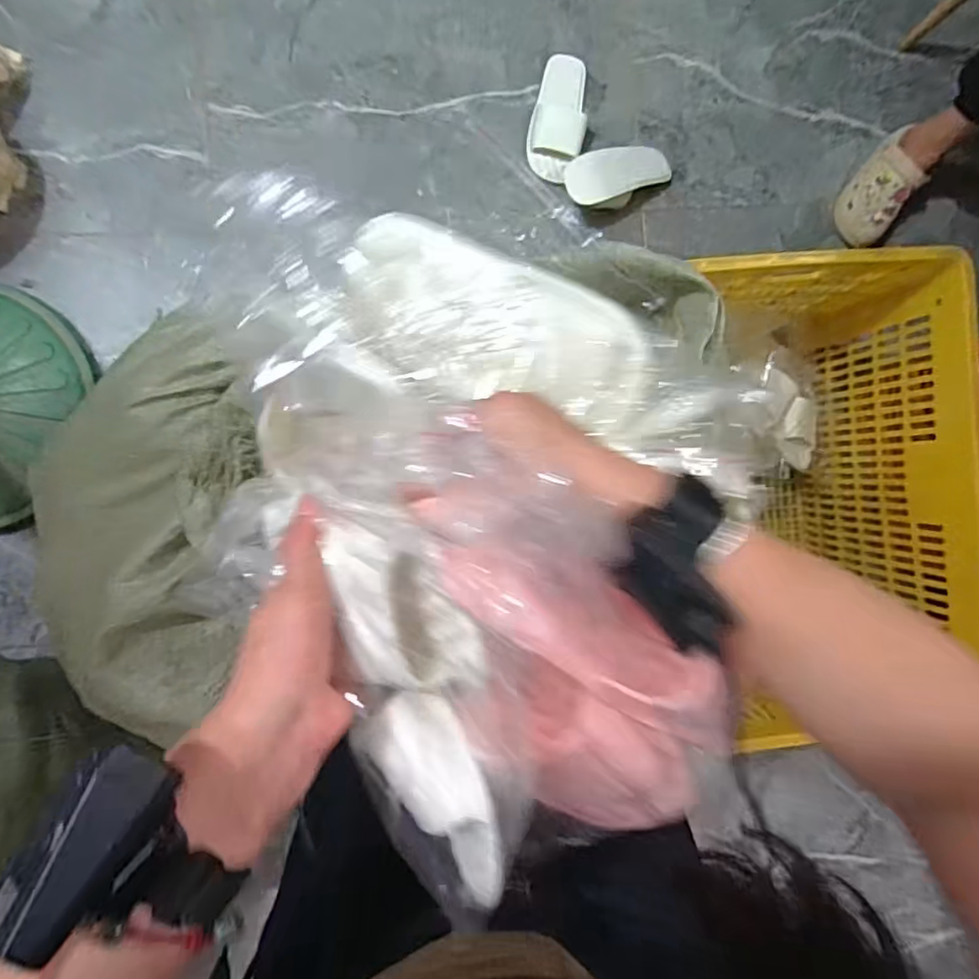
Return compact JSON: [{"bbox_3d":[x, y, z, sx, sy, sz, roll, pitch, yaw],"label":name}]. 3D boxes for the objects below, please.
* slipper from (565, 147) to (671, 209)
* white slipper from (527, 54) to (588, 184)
[{"bbox_3d":[0.247,-0.608,1.163,0.222,0.074,0.112,-19,94,-6],"label":"slipper"},{"bbox_3d":[0.134,-0.711,1.148,0.099,0.045,0.240,13,90,-8],"label":"white slipper"}]

